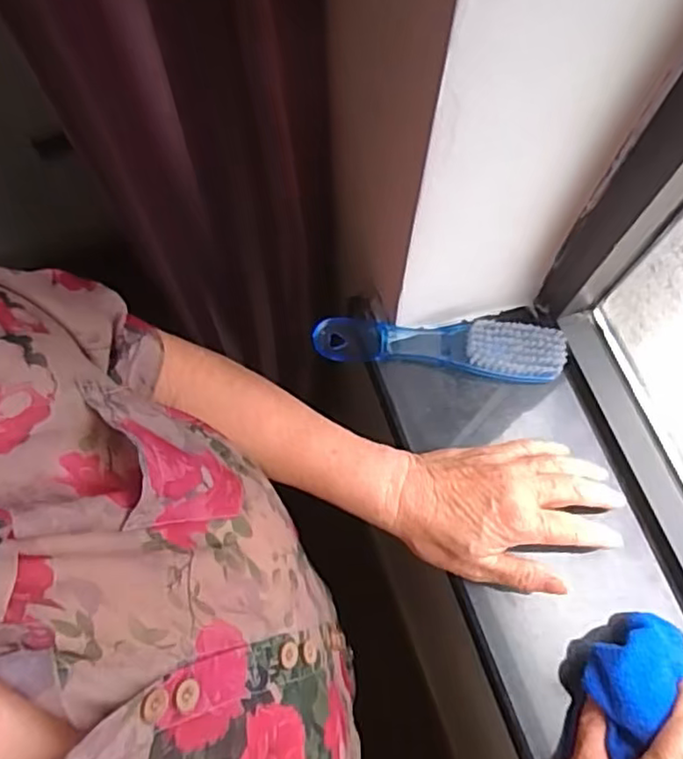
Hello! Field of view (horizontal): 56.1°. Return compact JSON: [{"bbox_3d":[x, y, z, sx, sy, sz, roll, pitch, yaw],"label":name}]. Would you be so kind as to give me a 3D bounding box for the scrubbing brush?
[{"bbox_3d":[0.074,-0.026,0.493,0.187,0.029,0.040,5,72,3],"label":"scrubbing brush"}]

